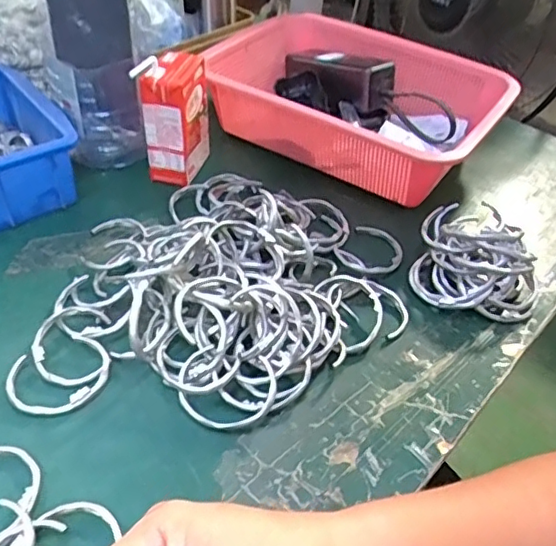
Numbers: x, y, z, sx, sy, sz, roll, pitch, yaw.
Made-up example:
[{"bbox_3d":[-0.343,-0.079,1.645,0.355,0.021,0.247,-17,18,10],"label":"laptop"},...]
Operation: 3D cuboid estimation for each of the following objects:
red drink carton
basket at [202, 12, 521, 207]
[{"bbox_3d":[-0.098,-0.148,0.554,0.042,0.109,0.074,16,44,11],"label":"red drink carton"},{"bbox_3d":[0.081,-0.181,0.621,0.303,0.081,0.220,30,48,24],"label":"basket"}]

